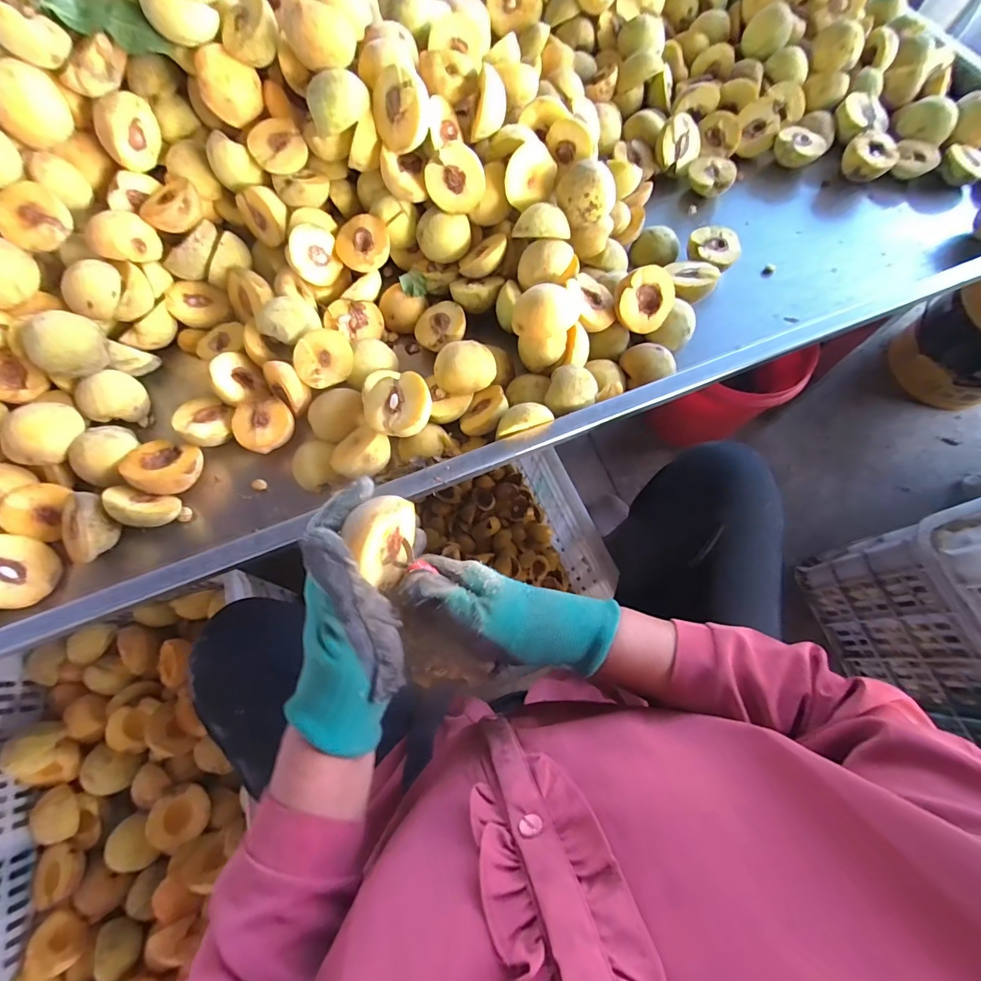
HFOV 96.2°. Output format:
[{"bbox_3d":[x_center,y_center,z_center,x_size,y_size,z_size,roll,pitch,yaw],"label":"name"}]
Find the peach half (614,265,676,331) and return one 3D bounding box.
[{"bbox_3d":[0.175,-0.220,0.508,0.063,0.034,0.067,8,113,-6],"label":"peach half"}]

